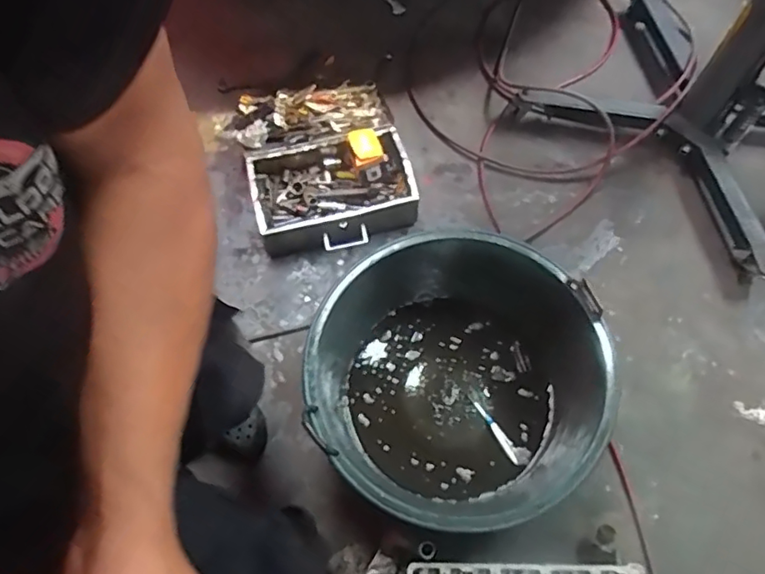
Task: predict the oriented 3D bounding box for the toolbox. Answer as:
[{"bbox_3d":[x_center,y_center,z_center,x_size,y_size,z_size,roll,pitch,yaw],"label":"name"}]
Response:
[{"bbox_3d":[-0.154,-0.320,1.553,0.422,0.150,0.487,-16,68,-5],"label":"toolbox"}]

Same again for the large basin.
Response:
[{"bbox_3d":[0.150,0.204,1.232,0.566,0.265,0.569,-1,67,1],"label":"large basin"}]

